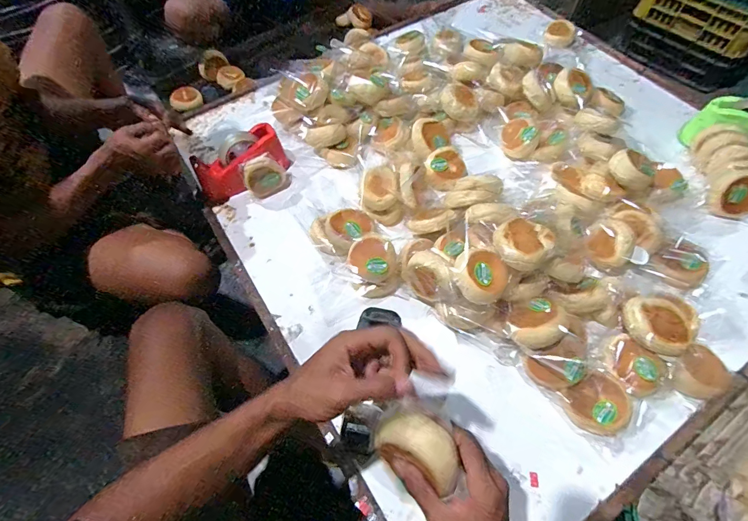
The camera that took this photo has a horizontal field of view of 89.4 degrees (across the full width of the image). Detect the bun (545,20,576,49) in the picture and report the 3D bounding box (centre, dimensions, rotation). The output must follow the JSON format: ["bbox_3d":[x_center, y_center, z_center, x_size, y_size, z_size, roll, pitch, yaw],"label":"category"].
[{"bbox_3d":[0.552,-0.673,1.118,0.083,0.047,0.072,21,63,13],"label":"bun"}]

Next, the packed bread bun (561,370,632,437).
[{"bbox_3d":[0.358,0.230,0.601,0.081,0.049,0.087,-1,60,1],"label":"packed bread bun"}]

